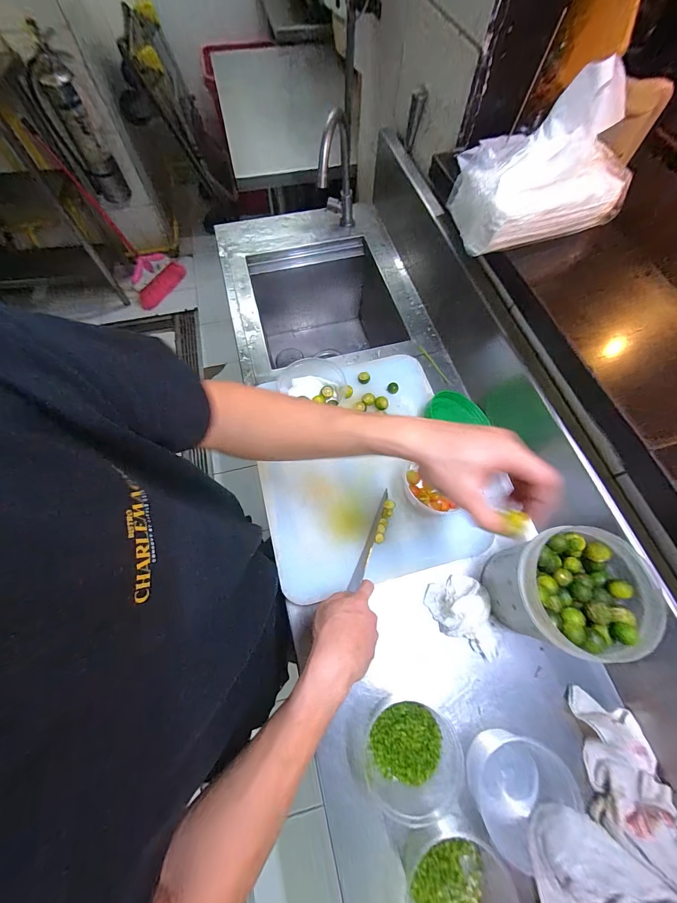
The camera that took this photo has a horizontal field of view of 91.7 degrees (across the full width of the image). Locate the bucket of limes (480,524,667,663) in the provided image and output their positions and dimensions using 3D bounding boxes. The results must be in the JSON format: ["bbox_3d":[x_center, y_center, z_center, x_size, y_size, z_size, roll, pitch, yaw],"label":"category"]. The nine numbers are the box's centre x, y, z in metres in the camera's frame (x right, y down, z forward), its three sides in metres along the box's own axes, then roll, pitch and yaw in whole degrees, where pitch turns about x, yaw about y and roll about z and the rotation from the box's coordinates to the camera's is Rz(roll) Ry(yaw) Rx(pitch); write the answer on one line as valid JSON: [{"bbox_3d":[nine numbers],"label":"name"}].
[{"bbox_3d":[0.282,0.183,0.435,0.144,0.159,0.138,-16,67,-8],"label":"bucket of limes"}]

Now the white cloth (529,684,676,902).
[{"bbox_3d":[0.323,0.448,0.386,0.159,0.052,0.244,35,70,13],"label":"white cloth"}]

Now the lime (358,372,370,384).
[{"bbox_3d":[0.047,-0.136,0.612,0.020,0.018,0.017,37,71,14],"label":"lime"}]

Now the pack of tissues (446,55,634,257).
[{"bbox_3d":[0.276,-0.382,0.423,0.208,0.153,0.120,-17,68,-8],"label":"pack of tissues"}]

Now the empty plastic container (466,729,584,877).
[{"bbox_3d":[0.220,0.409,0.401,0.123,0.055,0.110,-30,70,-13],"label":"empty plastic container"}]

